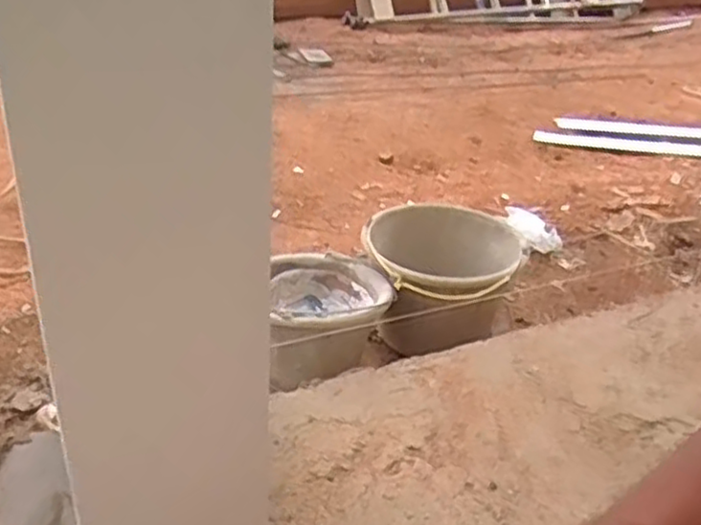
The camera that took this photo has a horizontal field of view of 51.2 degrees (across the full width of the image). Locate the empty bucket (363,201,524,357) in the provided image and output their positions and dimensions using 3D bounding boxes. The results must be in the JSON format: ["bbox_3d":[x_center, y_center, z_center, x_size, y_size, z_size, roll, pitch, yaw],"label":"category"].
[{"bbox_3d":[0.145,0.060,1.269,0.261,0.222,0.279,3,30,-2],"label":"empty bucket"}]

